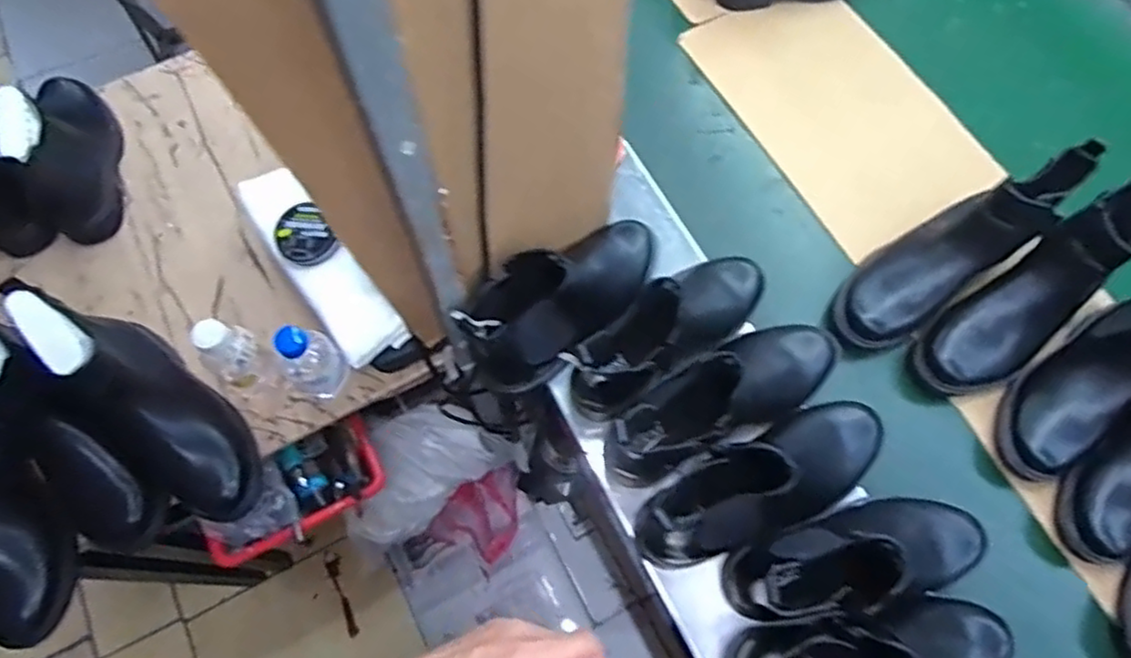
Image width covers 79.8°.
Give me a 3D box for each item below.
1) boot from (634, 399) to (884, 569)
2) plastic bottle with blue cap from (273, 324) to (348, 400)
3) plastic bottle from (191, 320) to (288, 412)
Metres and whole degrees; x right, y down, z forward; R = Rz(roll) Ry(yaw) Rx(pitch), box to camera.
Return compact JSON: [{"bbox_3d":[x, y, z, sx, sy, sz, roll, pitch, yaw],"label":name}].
[{"bbox_3d":[0.207,0.130,0.617,0.267,0.145,0.088,-25,71,-11],"label":"boot"},{"bbox_3d":[-0.276,0.030,0.727,0.054,0.136,0.054,0,68,-1],"label":"plastic bottle with blue cap"},{"bbox_3d":[-0.346,0.040,0.727,0.057,0.141,0.060,36,72,13],"label":"plastic bottle"}]

